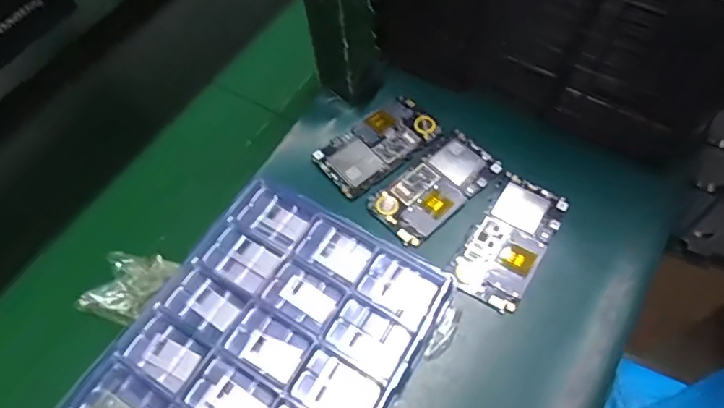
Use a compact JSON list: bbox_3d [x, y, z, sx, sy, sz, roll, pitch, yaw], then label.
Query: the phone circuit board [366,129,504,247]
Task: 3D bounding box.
[{"bbox_3d":[0.070,-0.016,0.479,0.124,0.011,0.063,-40,67,-15],"label":"phone circuit board"}]

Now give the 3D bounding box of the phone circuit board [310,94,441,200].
[{"bbox_3d":[0.015,-0.061,0.503,0.121,0.009,0.063,-37,68,-15],"label":"phone circuit board"}]

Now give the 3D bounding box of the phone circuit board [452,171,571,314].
[{"bbox_3d":[0.131,0.032,0.445,0.061,0.013,0.124,28,63,20],"label":"phone circuit board"}]

